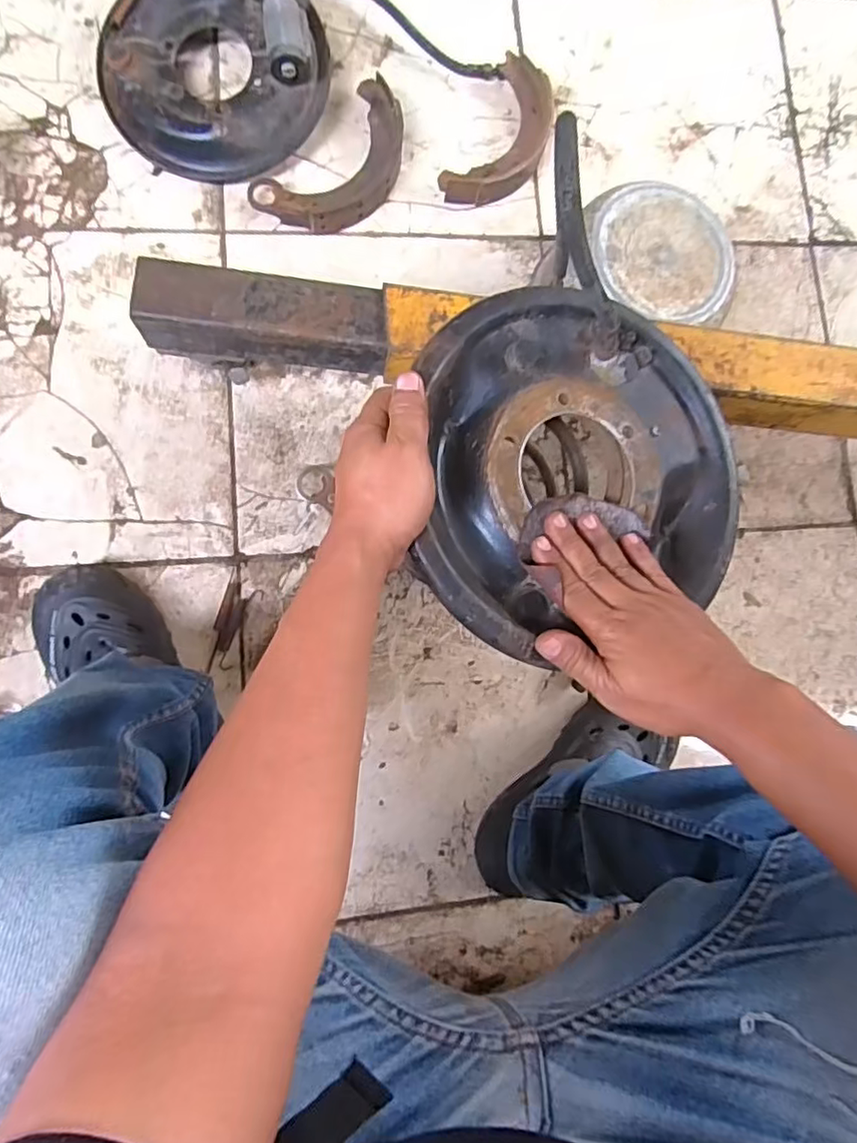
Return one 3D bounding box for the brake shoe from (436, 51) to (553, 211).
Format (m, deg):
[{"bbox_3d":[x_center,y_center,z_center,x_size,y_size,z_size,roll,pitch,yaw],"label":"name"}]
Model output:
[{"bbox_3d":[0.104,-0.570,0.790,0.099,0.034,0.226,28,83,-5],"label":"brake shoe"}]

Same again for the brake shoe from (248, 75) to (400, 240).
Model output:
[{"bbox_3d":[-0.108,-0.507,0.756,0.119,0.033,0.225,44,82,-2],"label":"brake shoe"}]

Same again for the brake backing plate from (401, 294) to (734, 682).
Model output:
[{"bbox_3d":[0.104,-0.080,0.427,0.256,0.058,0.234,1,86,-7],"label":"brake backing plate"}]

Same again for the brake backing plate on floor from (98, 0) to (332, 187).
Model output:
[{"bbox_3d":[-0.259,-0.615,0.719,0.270,0.083,0.251,1,86,-7],"label":"brake backing plate on floor"}]

